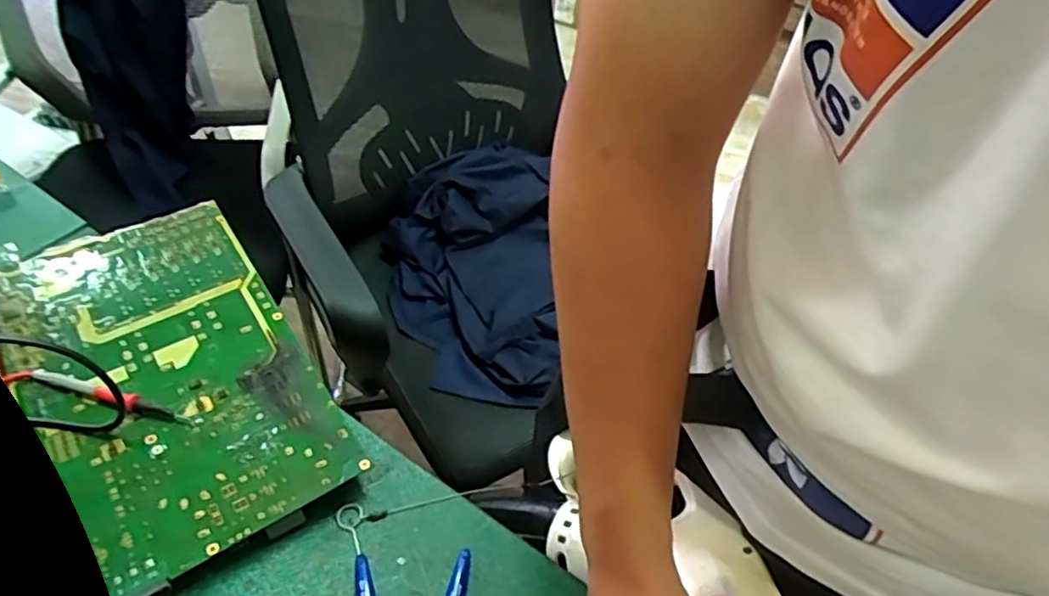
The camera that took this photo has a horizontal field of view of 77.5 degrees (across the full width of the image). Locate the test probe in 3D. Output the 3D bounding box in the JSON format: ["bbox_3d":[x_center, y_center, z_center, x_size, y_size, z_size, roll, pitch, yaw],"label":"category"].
[{"bbox_3d":[-0.308,0.072,0.485,0.126,0.012,0.012,17,48,9],"label":"test probe"}]

